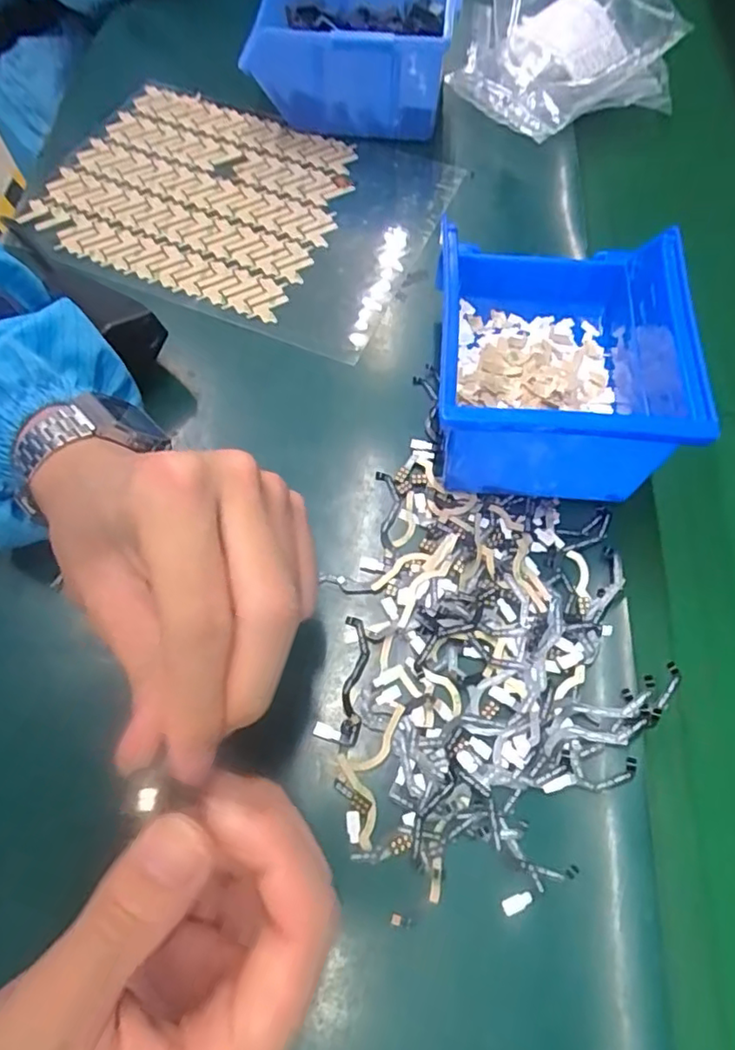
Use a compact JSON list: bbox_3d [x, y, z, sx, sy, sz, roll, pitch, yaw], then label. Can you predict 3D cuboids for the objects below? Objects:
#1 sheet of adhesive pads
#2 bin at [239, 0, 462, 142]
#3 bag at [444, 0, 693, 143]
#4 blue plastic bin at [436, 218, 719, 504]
[{"bbox_3d":[-0.086,-0.208,0.396,0.248,0.005,0.184,20,65,8],"label":"sheet of adhesive pads"},{"bbox_3d":[-0.012,-0.336,0.425,0.137,0.067,0.134,12,64,4],"label":"bin"},{"bbox_3d":[0.130,-0.353,0.450,0.155,0.051,0.155,-28,68,-15],"label":"bag"},{"bbox_3d":[0.085,-0.082,0.296,0.105,0.077,0.133,5,64,1],"label":"blue plastic bin"}]

